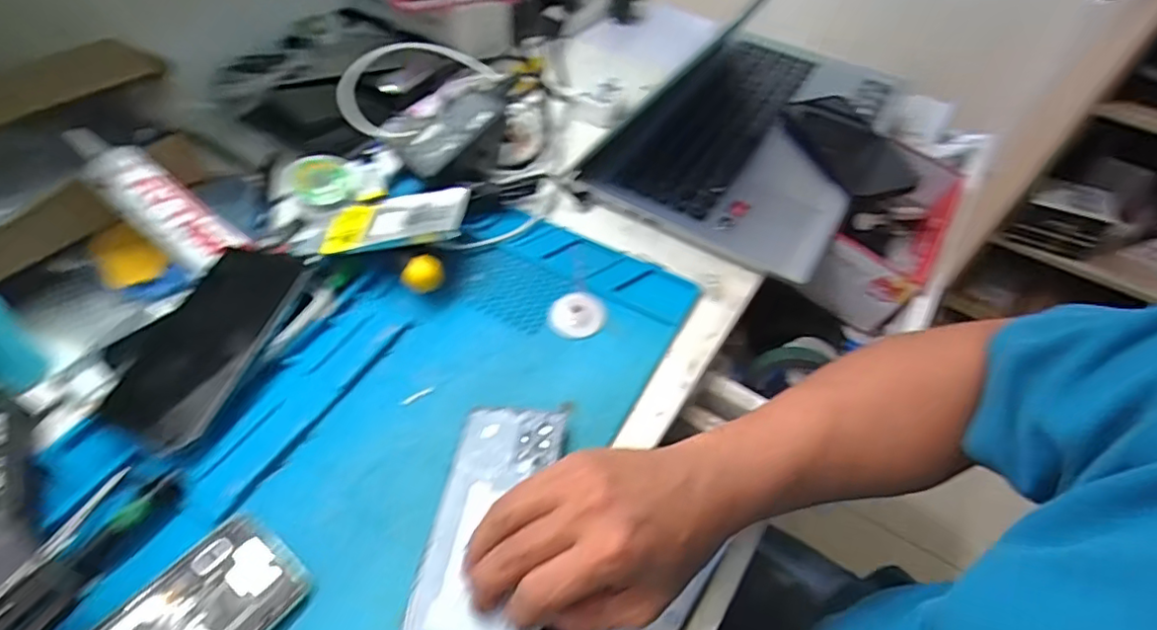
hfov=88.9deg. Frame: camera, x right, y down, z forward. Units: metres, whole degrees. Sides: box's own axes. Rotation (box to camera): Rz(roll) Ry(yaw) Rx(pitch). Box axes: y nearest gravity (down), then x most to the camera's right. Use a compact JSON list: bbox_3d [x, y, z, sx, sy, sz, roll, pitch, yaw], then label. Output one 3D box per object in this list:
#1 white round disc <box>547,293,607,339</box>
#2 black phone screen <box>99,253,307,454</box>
[{"bbox_3d":[0.000,-0.001,0.476,0.040,0.010,0.040,1,52,-1],"label":"white round disc"},{"bbox_3d":[-0.268,0.015,0.432,0.064,0.011,0.158,22,60,-5],"label":"black phone screen"}]

